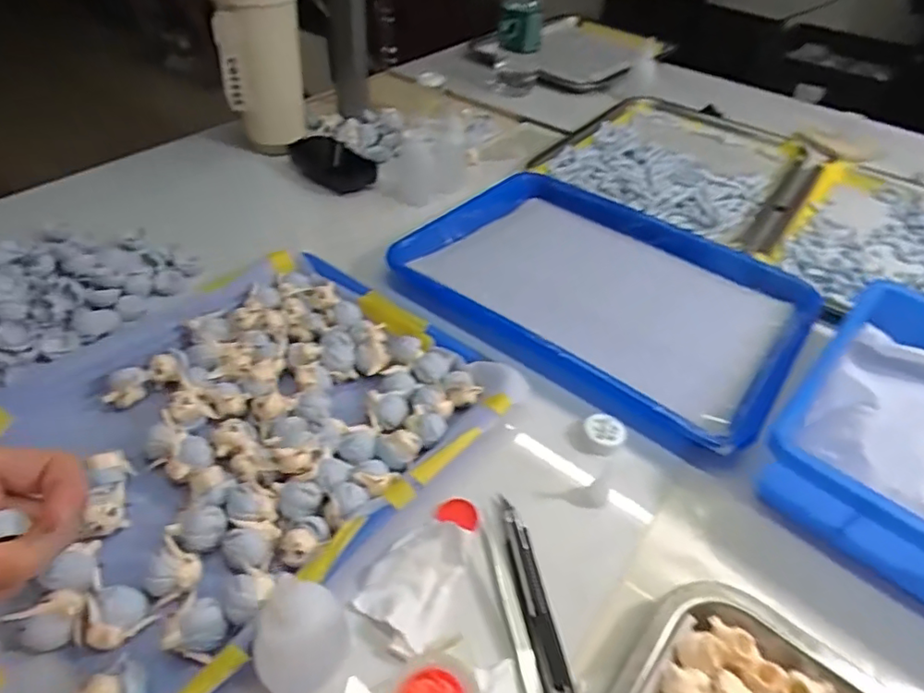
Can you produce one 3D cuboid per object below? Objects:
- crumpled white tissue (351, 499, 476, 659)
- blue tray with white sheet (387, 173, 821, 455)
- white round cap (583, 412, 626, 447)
[{"bbox_3d":[-0.020,0.119,0.328,0.047,0.020,0.089,23,46,18],"label":"crumpled white tissue"},{"bbox_3d":[0.129,-0.059,0.526,0.331,0.027,0.251,30,48,24],"label":"blue tray with white sheet"},{"bbox_3d":[0.102,0.061,0.411,0.029,0.012,0.022,17,44,13],"label":"white round cap"}]

